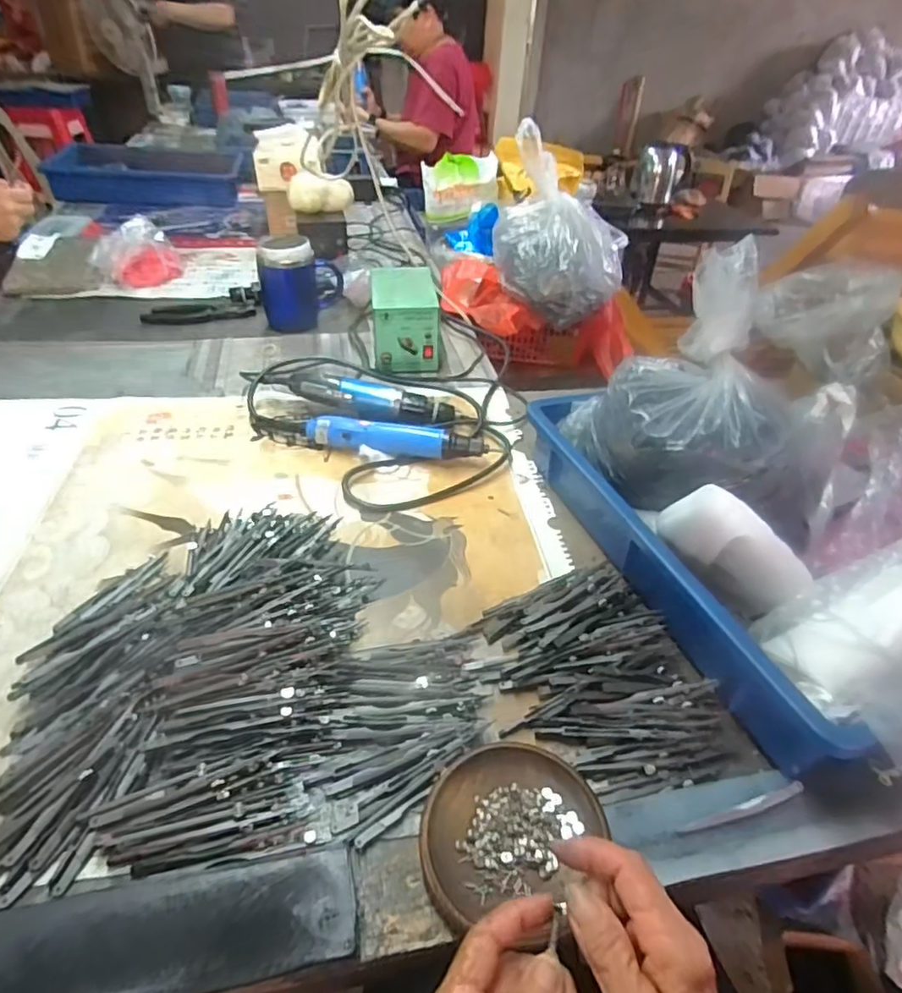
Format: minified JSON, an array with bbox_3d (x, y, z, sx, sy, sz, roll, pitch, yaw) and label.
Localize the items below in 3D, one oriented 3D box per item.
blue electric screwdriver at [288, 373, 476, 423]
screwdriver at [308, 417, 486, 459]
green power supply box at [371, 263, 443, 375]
[{"bbox_3d":[-0.096,-0.121,0.747,0.219,0.042,0.057,6,40,0],"label":"blue electric screwdriver"},{"bbox_3d":[-0.064,-0.063,0.683,0.205,0.038,0.030,8,40,2],"label":"screwdriver"},{"bbox_3d":[-0.069,-0.257,0.862,0.094,0.106,0.138,-2,41,-10],"label":"green power supply box"}]

